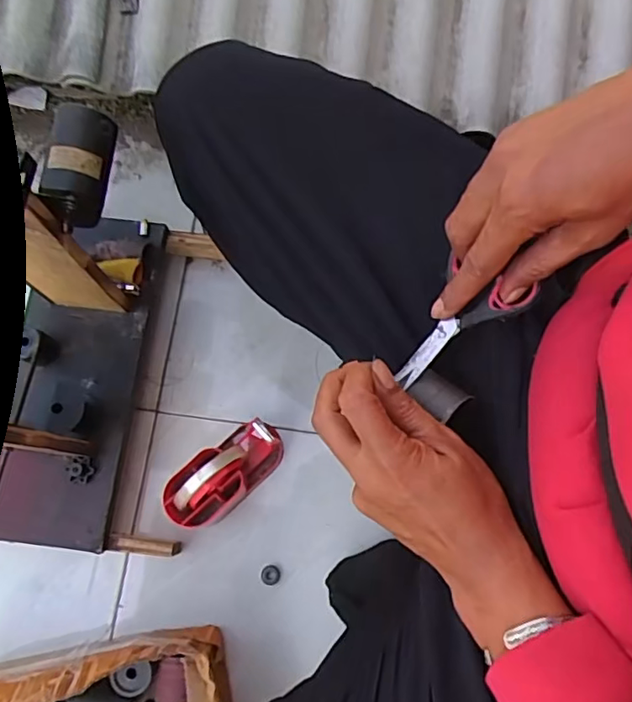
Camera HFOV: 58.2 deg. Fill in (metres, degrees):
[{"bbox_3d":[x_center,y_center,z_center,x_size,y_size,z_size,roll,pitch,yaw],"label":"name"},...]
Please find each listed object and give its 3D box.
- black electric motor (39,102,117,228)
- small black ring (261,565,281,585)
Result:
[{"bbox_3d":[-0.210,-0.162,0.509,0.047,0.052,0.103,4,75,0],"label":"black electric motor"},{"bbox_3d":[-0.055,0.271,0.685,0.023,0.006,0.021,0,75,-1],"label":"small black ring"}]

